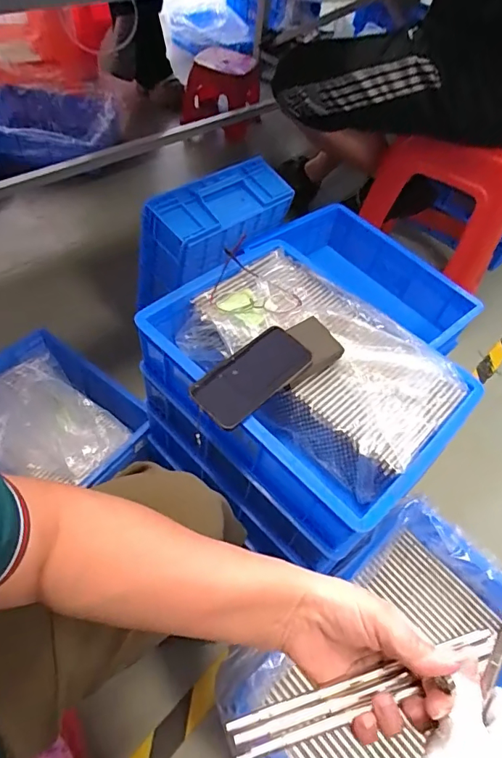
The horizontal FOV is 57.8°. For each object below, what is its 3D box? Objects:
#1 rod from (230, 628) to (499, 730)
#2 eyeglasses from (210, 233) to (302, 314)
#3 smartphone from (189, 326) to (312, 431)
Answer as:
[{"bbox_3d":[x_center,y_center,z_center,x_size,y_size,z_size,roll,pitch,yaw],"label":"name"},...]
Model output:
[{"bbox_3d":[0.086,0.224,0.340,0.212,0.007,0.008,-12,54,-12],"label":"rod"},{"bbox_3d":[0.009,-0.155,0.703,0.133,0.038,0.137,3,52,-1],"label":"eyeglasses"},{"bbox_3d":[0.005,-0.006,0.585,0.148,0.012,0.072,-38,87,-14],"label":"smartphone"}]

